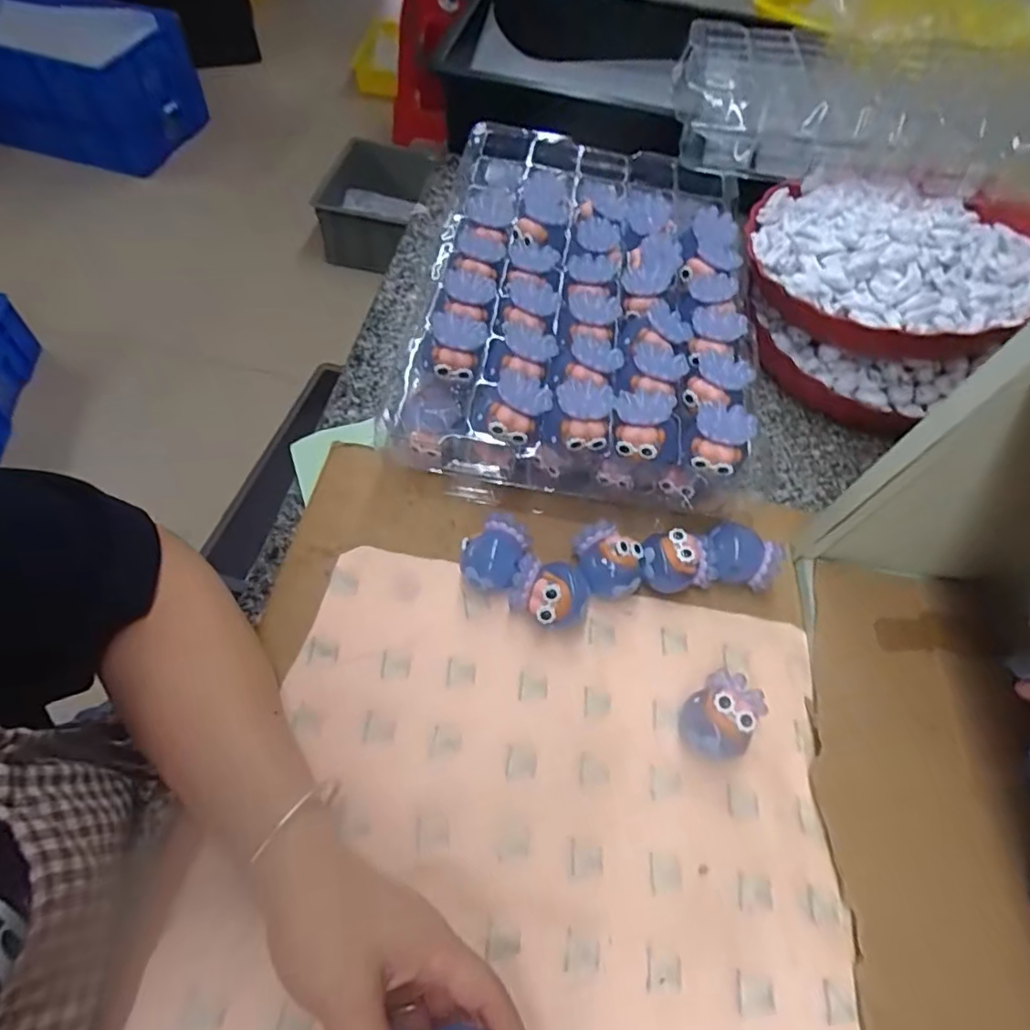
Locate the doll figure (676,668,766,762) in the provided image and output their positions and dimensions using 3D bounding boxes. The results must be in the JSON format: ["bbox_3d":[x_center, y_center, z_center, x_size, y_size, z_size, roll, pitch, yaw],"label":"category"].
[{"bbox_3d":[0.122,0.123,0.352,0.055,0.038,0.038,-36,66,-26],"label":"doll figure"}]

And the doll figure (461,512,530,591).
[{"bbox_3d":[-0.015,0.028,0.391,0.040,0.033,0.046,21,56,9],"label":"doll figure"}]

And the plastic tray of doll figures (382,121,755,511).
[{"bbox_3d":[0.061,-0.187,0.487,0.236,0.092,0.385,10,59,2],"label":"plastic tray of doll figures"}]

